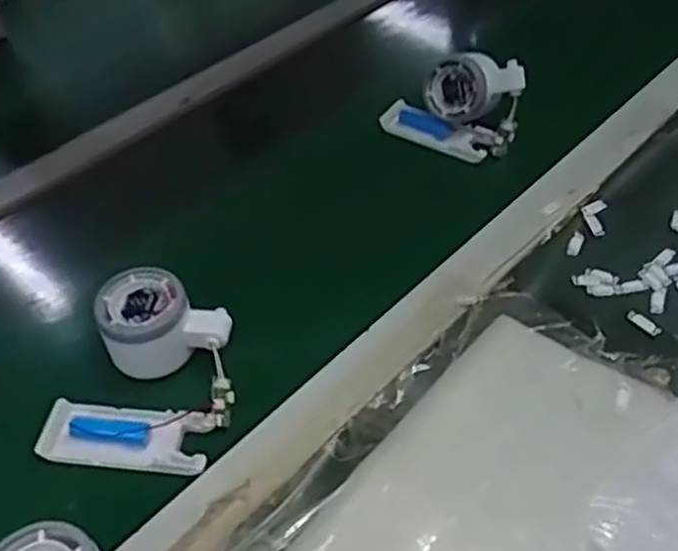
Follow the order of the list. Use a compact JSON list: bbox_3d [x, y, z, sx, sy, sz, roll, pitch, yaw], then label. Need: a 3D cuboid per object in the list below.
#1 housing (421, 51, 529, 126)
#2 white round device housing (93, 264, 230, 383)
[{"bbox_3d":[0.119,-0.167,0.641,0.083,0.050,0.038,13,47,14],"label":"housing"},{"bbox_3d":[-0.117,0.030,0.485,0.080,0.047,0.057,-10,46,-9],"label":"white round device housing"}]

